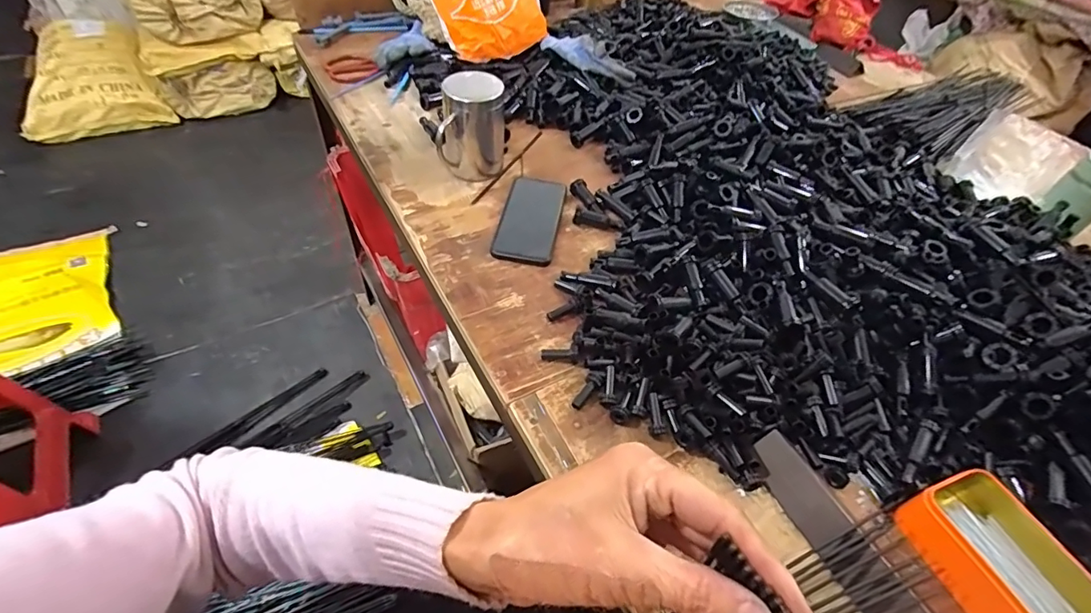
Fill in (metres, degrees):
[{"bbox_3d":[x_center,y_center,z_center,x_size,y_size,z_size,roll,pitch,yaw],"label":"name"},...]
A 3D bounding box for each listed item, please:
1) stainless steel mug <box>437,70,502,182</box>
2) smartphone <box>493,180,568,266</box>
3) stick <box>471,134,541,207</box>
[{"bbox_3d":[-0.101,-0.244,0.688,0.086,0.127,0.071,-2,50,-8],"label":"stainless steel mug"},{"bbox_3d":[-0.018,-0.117,0.661,0.077,0.013,0.163,11,49,3],"label":"smartphone"},{"bbox_3d":[-0.052,-0.208,0.747,0.010,0.004,0.208,24,51,14],"label":"stick"}]

